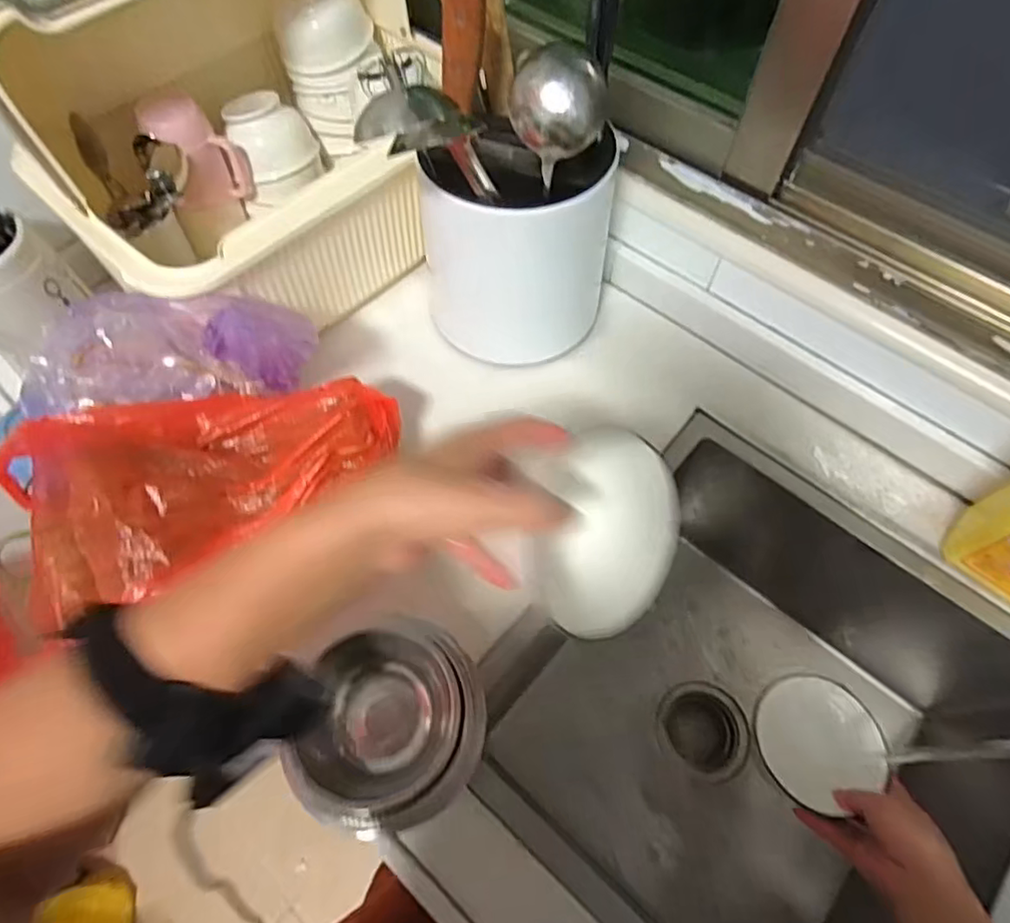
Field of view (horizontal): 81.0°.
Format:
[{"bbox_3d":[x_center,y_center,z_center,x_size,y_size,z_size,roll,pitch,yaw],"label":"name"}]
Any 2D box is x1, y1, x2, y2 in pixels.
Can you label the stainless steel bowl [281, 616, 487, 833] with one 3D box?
[{"bbox_3d":[-0.087,0.205,0.455,0.144,0.077,0.131,0,62,0],"label":"stainless steel bowl"}]

